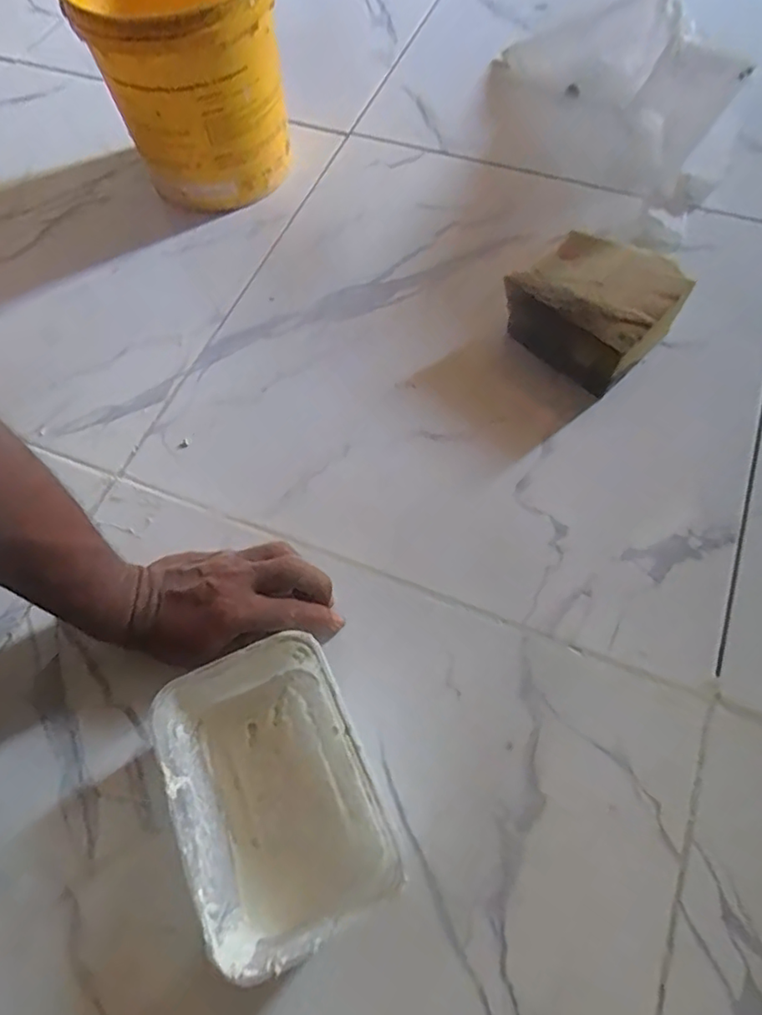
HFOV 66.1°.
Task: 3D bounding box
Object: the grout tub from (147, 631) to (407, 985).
[{"bbox_3d":[-0.070,0.182,0.378,0.112,0.058,0.169,-22,65,-7],"label":"grout tub"}]

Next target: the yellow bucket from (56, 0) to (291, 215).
[{"bbox_3d":[-0.194,-0.454,0.616,0.185,0.199,0.211,-20,65,-6],"label":"yellow bucket"}]

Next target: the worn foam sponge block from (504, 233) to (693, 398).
[{"bbox_3d":[0.196,-0.182,0.538,0.115,0.068,0.126,-40,68,-15],"label":"worn foam sponge block"}]

